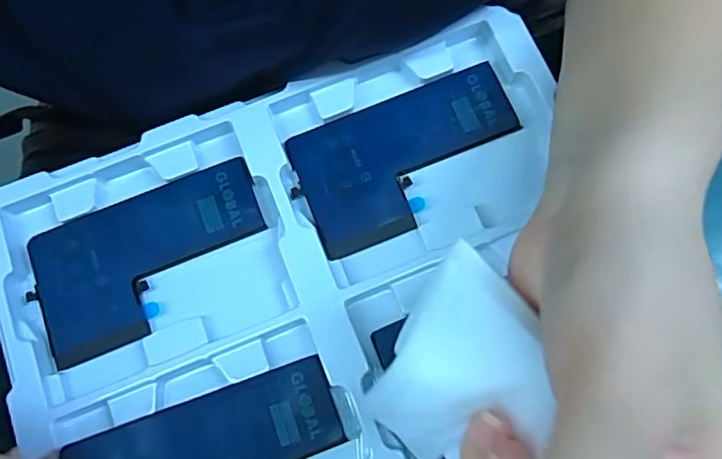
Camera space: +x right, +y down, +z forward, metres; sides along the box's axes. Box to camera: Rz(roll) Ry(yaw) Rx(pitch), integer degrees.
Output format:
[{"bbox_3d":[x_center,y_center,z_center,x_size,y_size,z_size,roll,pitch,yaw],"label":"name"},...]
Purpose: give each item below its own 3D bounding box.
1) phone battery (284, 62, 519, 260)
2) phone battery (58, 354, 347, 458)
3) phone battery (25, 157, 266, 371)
[{"bbox_3d":[0.023,-0.034,0.275,0.107,0.007,0.064,-21,77,-3],"label":"phone battery"},{"bbox_3d":[-0.058,0.098,0.230,0.105,0.007,0.064,-18,69,-15],"label":"phone battery"},{"bbox_3d":[-0.098,0.013,0.269,0.109,0.004,0.064,-24,78,-3],"label":"phone battery"}]

